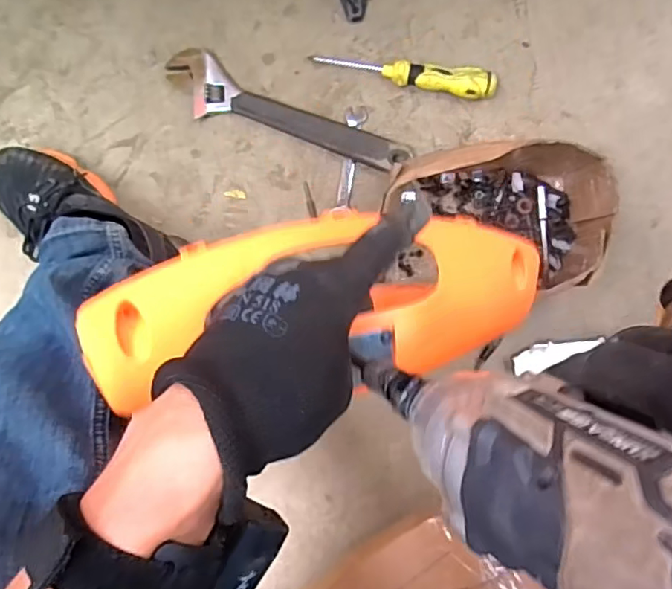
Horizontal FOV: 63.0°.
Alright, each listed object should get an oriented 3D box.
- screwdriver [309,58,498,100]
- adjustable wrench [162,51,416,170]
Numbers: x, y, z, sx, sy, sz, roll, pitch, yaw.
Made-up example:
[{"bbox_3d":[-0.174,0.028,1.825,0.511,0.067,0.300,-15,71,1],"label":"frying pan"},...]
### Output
[{"bbox_3d":[0.073,-0.240,0.596,0.199,0.032,0.028,12,91,5],"label":"screwdriver"},{"bbox_3d":[-0.057,-0.199,0.616,0.286,0.018,0.062,23,92,5],"label":"adjustable wrench"}]

